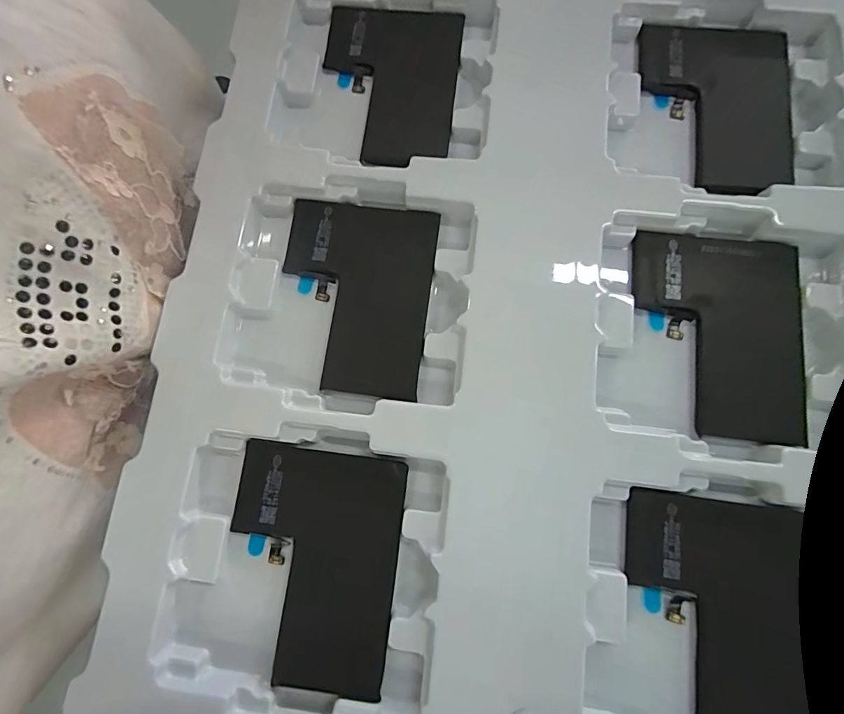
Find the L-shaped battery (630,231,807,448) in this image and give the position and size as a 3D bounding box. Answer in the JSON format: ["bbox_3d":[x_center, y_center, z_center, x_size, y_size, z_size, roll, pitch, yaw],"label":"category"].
[{"bbox_3d":[0.111,-0.008,0.167,0.059,0.005,0.078,3,85,4],"label":"L-shaped battery"}]

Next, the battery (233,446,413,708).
[{"bbox_3d":[-0.039,0.073,0.155,0.060,0.005,0.077,6,78,2],"label":"battery"}]

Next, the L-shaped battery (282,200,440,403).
[{"bbox_3d":[-0.027,-0.024,0.176,0.060,0.006,0.077,7,79,5],"label":"L-shaped battery"}]

